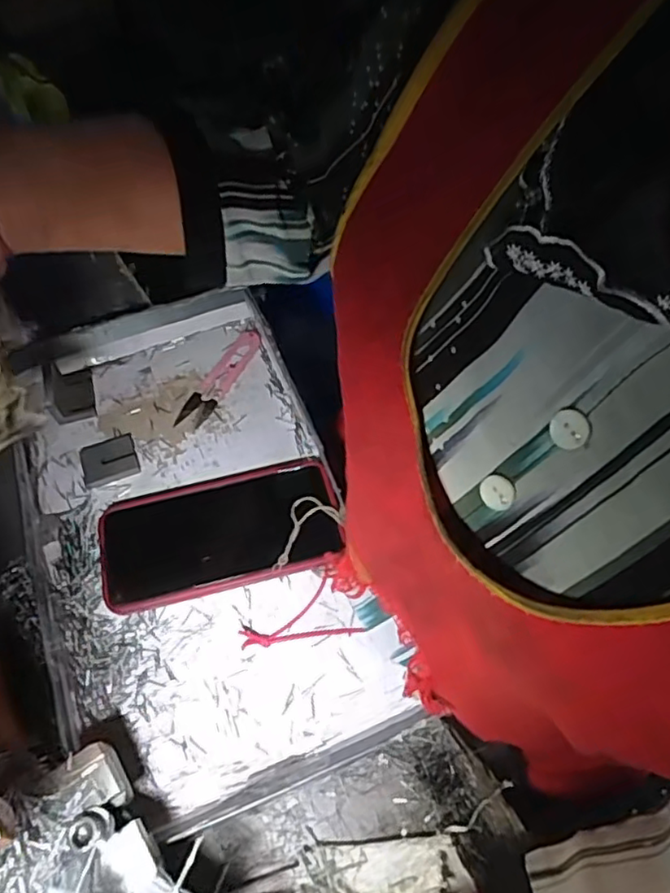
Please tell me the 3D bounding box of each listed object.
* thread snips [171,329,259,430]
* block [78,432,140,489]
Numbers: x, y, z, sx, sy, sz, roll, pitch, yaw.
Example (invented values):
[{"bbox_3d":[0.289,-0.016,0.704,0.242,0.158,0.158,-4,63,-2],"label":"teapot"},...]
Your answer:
[{"bbox_3d":[-0.091,-0.057,0.495,0.024,0.004,0.100,25,65,13],"label":"thread snips"},{"bbox_3d":[-0.167,0.010,0.457,0.039,0.005,0.037,-19,63,-9],"label":"block"}]

